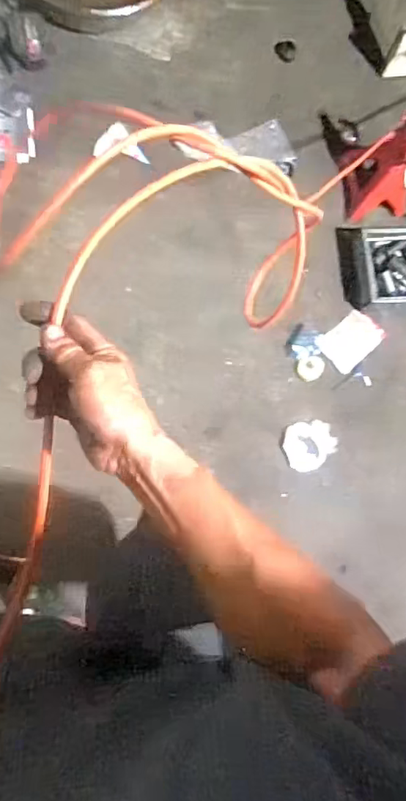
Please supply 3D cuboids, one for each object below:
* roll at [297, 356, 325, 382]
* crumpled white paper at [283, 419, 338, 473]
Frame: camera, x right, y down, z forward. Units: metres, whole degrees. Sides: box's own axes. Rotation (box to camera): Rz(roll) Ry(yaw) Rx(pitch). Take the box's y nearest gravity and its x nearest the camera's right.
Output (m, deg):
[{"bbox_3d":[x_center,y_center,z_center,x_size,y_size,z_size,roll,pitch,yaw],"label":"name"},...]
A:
[{"bbox_3d":[0.276,-0.081,1.446,0.068,0.020,0.062,2,81,-11],"label":"roll"},{"bbox_3d":[0.272,0.115,1.438,0.133,0.022,0.123,-7,85,-7],"label":"crumpled white paper"}]

